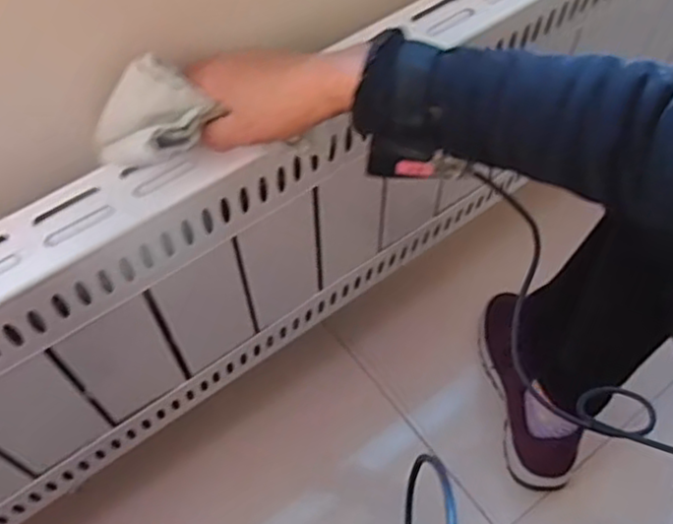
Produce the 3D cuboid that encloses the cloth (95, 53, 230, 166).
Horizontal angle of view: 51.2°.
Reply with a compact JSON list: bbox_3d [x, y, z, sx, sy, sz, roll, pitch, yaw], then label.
[{"bbox_3d":[-0.126,-0.096,0.468,0.074,0.064,0.056,33,64,18],"label":"cloth"}]

